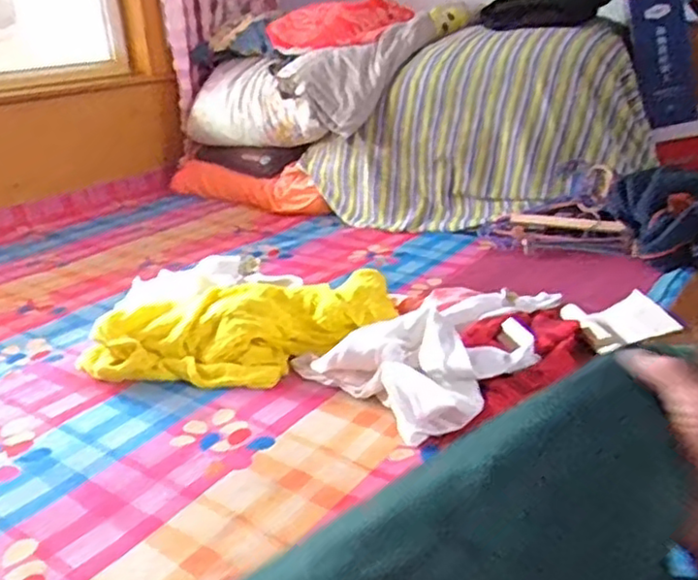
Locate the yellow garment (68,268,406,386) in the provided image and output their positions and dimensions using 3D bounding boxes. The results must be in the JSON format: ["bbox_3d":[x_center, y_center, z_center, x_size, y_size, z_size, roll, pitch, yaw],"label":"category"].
[{"bbox_3d":[-0.179,0.078,1.153,0.517,0.110,0.201,-8,24,-9],"label":"yellow garment"}]

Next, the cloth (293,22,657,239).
[{"bbox_3d":[0.319,-0.412,1.829,0.477,0.462,0.801,-24,31,-38],"label":"cloth"}]

